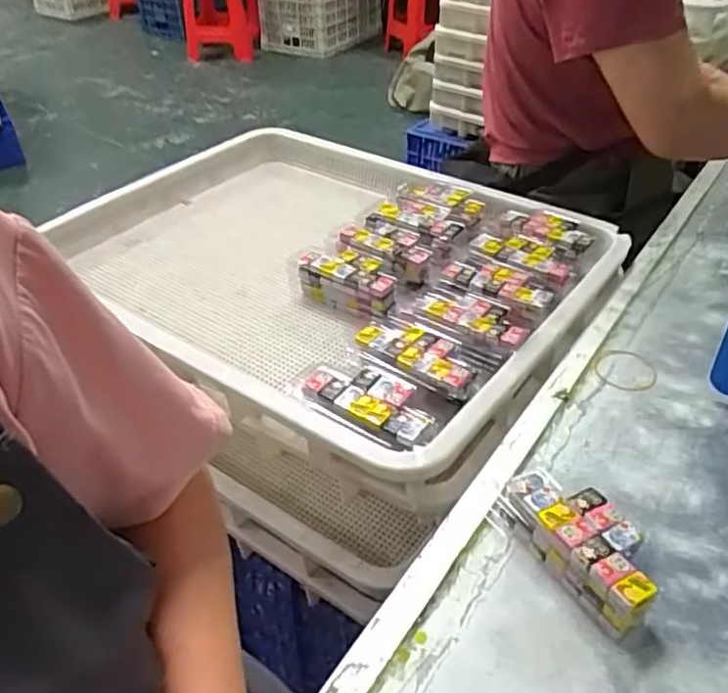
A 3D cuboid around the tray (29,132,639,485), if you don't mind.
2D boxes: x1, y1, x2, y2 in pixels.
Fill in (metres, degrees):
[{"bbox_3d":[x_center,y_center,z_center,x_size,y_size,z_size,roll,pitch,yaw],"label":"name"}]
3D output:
[{"bbox_3d":[-0.067,-0.124,0.844,0.677,0.042,0.486,27,47,32],"label":"tray"}]

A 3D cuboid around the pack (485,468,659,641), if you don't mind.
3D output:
[{"bbox_3d":[0.153,0.137,0.468,0.055,0.040,0.122,-25,41,-25],"label":"pack"}]

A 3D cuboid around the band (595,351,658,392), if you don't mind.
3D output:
[{"bbox_3d":[0.255,0.021,0.642,0.056,0.004,0.065,10,39,18],"label":"band"}]

